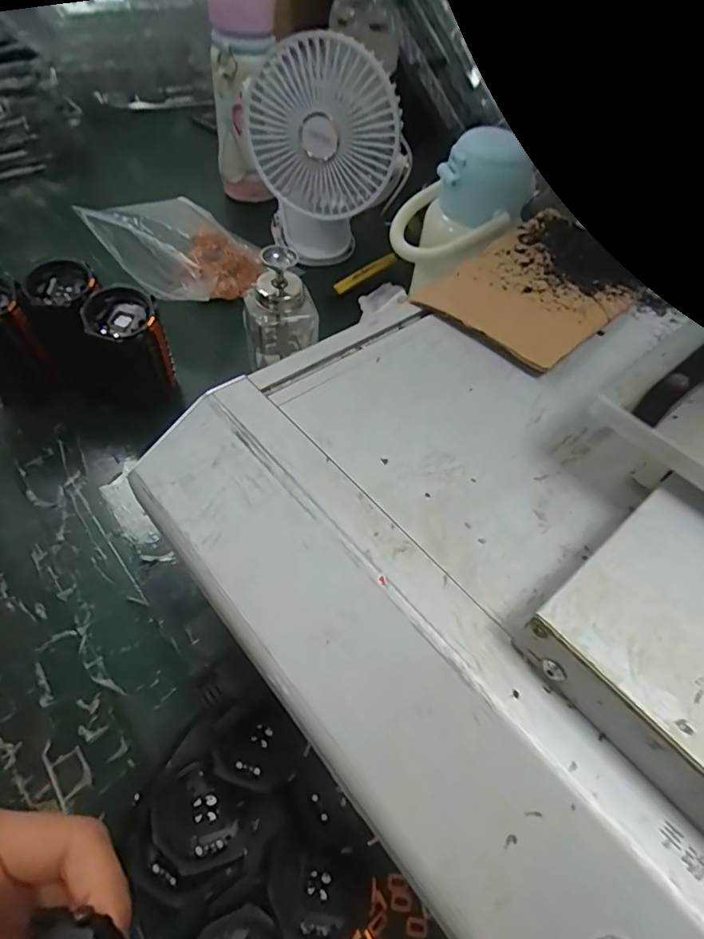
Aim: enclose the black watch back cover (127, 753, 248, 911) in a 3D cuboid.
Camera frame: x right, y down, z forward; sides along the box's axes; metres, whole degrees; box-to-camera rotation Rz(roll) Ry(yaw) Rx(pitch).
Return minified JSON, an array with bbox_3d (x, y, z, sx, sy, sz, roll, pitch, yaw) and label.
[{"bbox_3d":[-0.075,0.170,0.234,0.048,0.016,0.048,34,47,22],"label":"black watch back cover"}]

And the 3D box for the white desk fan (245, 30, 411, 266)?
[{"bbox_3d":[-0.023,-0.317,0.517,0.156,0.209,0.073,13,53,6],"label":"white desk fan"}]

